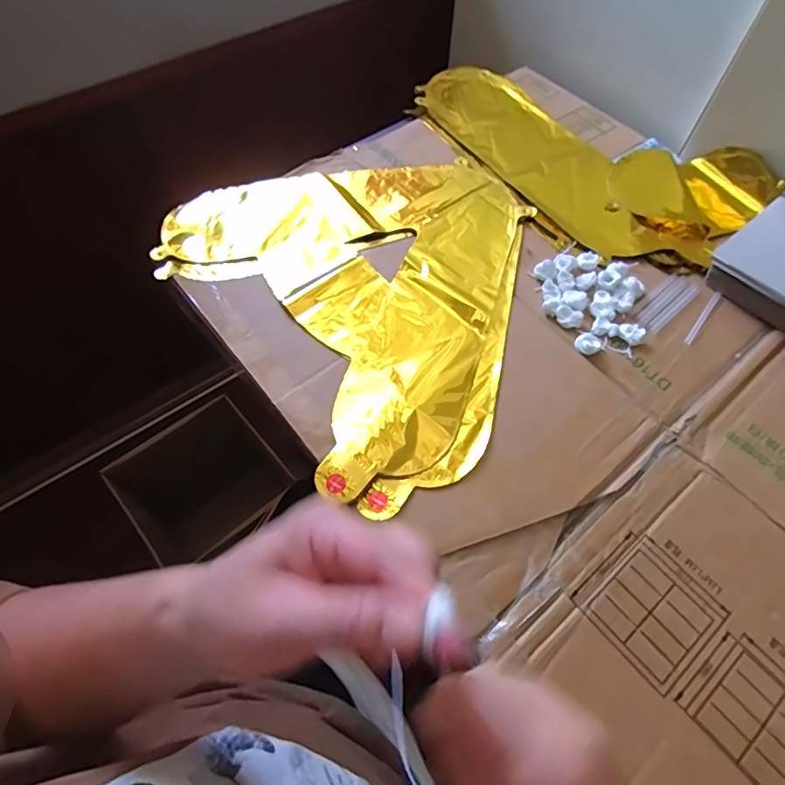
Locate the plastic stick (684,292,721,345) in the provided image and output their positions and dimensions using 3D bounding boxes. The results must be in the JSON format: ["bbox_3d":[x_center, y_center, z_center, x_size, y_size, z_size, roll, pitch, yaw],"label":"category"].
[{"bbox_3d":[0.300,-0.071,0.487,0.007,0.004,0.075,35,66,17],"label":"plastic stick"}]

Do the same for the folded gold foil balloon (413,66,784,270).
[{"bbox_3d":[0.225,-0.303,0.610,0.250,0.038,0.422,-31,66,-17],"label":"folded gold foil balloon"}]

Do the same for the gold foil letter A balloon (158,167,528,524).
[{"bbox_3d":[-0.011,-0.129,0.504,0.338,0.011,0.408,-34,67,-19],"label":"gold foil letter A balloon"}]

